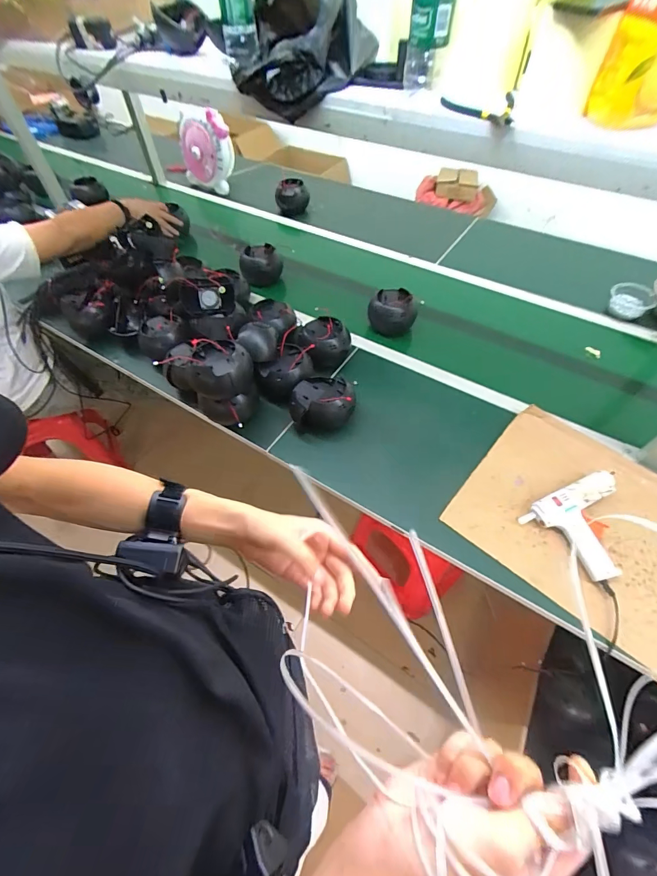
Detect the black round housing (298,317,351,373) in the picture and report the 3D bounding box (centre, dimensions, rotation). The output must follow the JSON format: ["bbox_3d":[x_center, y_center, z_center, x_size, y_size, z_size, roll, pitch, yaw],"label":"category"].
[{"bbox_3d":[-0.008,-0.237,0.963,0.129,0.095,0.127,-1,55,1],"label":"black round housing"}]

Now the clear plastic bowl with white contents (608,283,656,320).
[{"bbox_3d":[0.857,-0.392,1.065,0.112,0.064,0.100,34,62,22],"label":"clear plastic bowl with white contents"}]

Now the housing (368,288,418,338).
[{"bbox_3d":[0.175,-0.360,1.063,0.124,0.108,0.105,-4,55,-2],"label":"housing"}]

